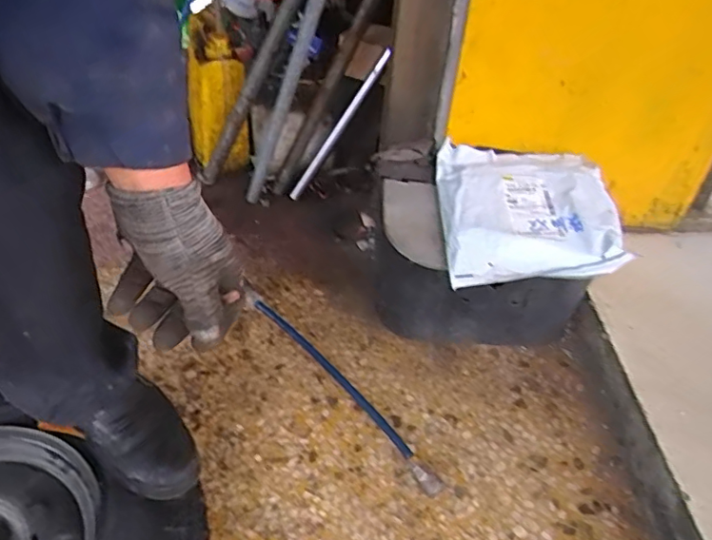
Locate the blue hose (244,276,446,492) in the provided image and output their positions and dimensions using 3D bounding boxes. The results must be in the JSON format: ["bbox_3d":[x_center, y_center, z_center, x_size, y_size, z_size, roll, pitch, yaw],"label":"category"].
[{"bbox_3d":[-0.035,0.169,0.860,0.034,0.022,0.457,-27,51,-31],"label":"blue hose"}]

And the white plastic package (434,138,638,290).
[{"bbox_3d":[0.263,-0.093,0.849,0.270,0.049,0.293,2,41,-3],"label":"white plastic package"}]

